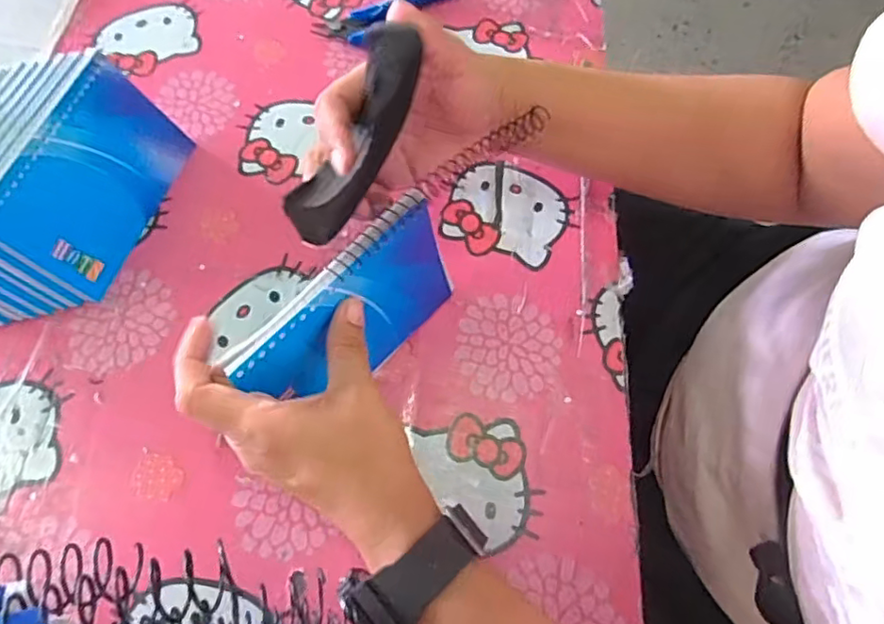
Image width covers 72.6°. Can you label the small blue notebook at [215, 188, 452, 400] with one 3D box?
[{"bbox_3d":[-0.043,0.000,0.320,0.012,0.082,0.136,32,68,30],"label":"small blue notebook"}]

